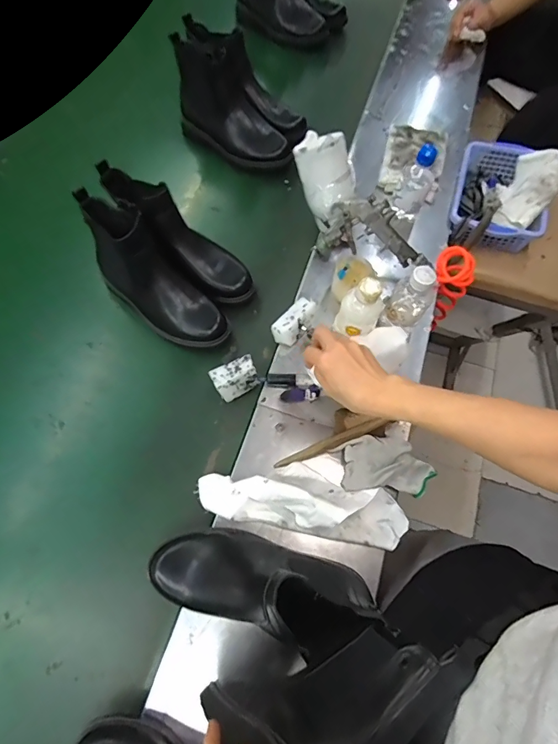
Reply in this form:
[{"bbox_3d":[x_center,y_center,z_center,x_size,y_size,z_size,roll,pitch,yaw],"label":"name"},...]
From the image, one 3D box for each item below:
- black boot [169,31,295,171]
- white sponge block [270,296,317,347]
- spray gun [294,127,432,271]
[{"bbox_3d":[-0.100,-0.533,0.823,0.268,0.143,0.093,33,70,13],"label":"black boot"},{"bbox_3d":[0.023,-0.080,0.630,0.038,0.031,0.081,34,71,13],"label":"white sponge block"},{"bbox_3d":[0.117,-0.253,0.676,0.287,0.131,0.108,46,73,-7],"label":"spray gun"}]

